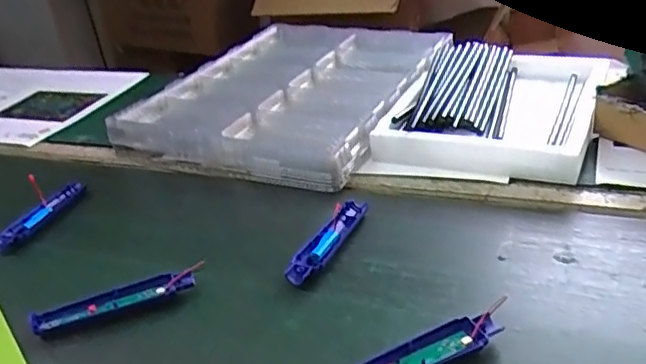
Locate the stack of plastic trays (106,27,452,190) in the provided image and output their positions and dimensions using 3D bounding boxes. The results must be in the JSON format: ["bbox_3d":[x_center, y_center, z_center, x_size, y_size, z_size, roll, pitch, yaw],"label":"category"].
[{"bbox_3d":[-0.035,-0.189,1.128,0.441,0.058,0.643,10,34,29],"label":"stack of plastic trays"}]

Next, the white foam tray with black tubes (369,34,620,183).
[{"bbox_3d":[0.279,-0.122,0.945,0.294,0.062,0.386,8,33,27],"label":"white foam tray with black tubes"}]

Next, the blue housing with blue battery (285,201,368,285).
[{"bbox_3d":[0.006,0.069,0.717,0.031,0.016,0.170,9,33,27],"label":"blue housing with blue battery"}]

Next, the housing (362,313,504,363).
[{"bbox_3d":[0.080,0.159,0.538,0.167,0.020,0.034,-16,30,-15],"label":"housing"}]

